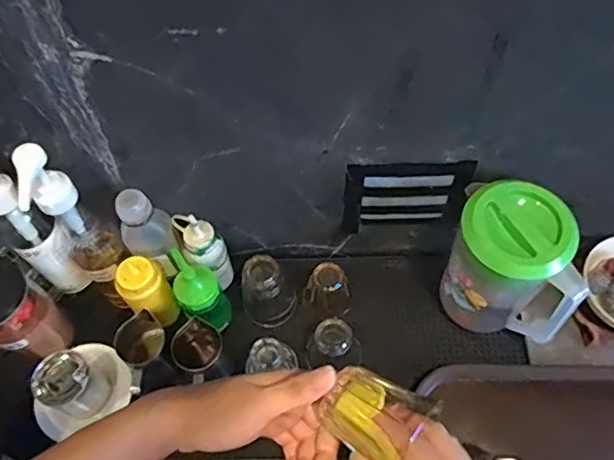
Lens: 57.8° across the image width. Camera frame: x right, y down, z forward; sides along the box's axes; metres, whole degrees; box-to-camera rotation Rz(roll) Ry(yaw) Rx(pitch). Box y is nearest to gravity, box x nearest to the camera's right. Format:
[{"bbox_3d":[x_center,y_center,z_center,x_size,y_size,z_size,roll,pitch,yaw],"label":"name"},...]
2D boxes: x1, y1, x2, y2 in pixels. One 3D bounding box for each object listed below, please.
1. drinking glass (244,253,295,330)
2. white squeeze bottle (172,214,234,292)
[{"bbox_3d":[-0.057,0.093,0.819,0.073,0.160,0.069,-1,61,2],"label":"drinking glass"},{"bbox_3d":[-0.142,0.034,0.793,0.055,0.150,0.060,-1,61,2],"label":"white squeeze bottle"}]

